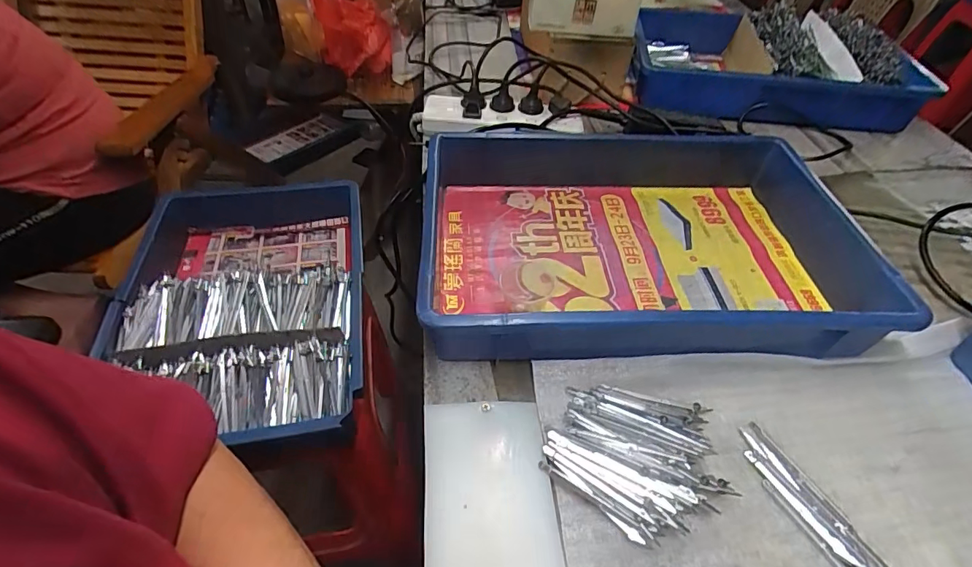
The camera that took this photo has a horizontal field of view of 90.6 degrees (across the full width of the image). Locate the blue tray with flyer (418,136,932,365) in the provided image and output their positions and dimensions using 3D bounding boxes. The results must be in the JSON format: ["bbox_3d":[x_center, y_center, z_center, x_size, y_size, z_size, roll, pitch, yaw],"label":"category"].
[{"bbox_3d":[0.155,-0.056,0.512,0.432,0.068,0.293,-1,47,-3],"label":"blue tray with flyer"}]

